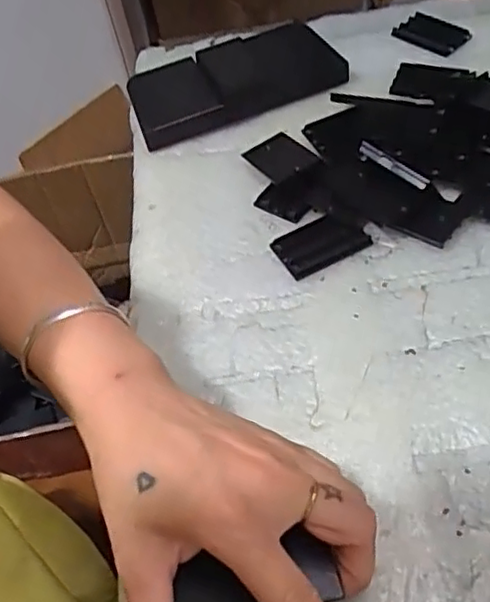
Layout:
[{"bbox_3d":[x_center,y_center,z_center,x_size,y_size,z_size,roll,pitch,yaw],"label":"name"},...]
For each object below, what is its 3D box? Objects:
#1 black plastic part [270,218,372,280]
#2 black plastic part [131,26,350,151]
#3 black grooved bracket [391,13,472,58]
[{"bbox_3d":[0.048,-0.036,0.404,0.055,0.006,0.036,-25,52,-10],"label":"black plastic part"},{"bbox_3d":[-0.008,-0.175,0.505,0.166,0.031,0.079,-19,51,-6],"label":"black plastic part"},{"bbox_3d":[0.155,-0.221,0.529,0.058,0.008,0.055,32,63,23],"label":"black grooved bracket"}]

